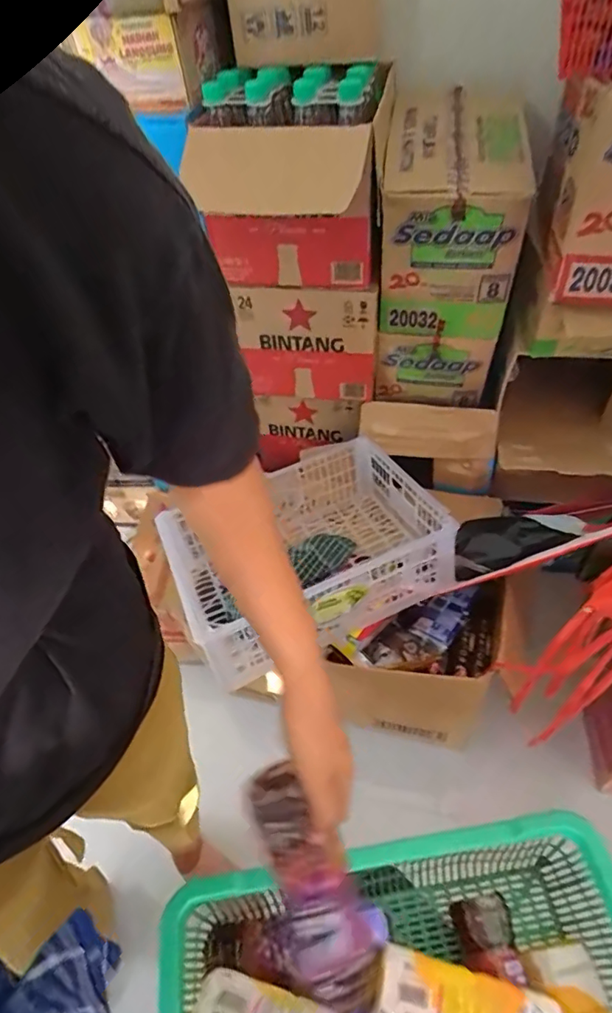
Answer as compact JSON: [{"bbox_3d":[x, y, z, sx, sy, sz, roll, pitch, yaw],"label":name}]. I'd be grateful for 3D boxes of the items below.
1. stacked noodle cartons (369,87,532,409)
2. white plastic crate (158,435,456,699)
[{"bbox_3d":[0.244,-0.434,0.941,0.204,0.406,0.332,5,49,10],"label":"stacked noodle cartons"},{"bbox_3d":[-0.005,0.074,0.947,0.430,0.166,0.338,-22,50,-14],"label":"white plastic crate"}]

